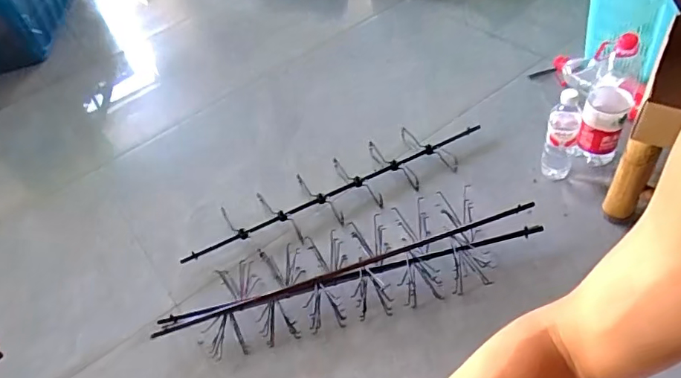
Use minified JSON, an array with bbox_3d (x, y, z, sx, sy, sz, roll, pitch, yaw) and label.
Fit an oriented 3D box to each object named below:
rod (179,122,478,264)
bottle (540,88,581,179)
[{"bbox_3d":[0.001,-0.002,1.110,0.713,0.043,0.150,-23,48,-9],"label":"rod"},{"bbox_3d":[0.434,-0.100,0.990,0.062,0.192,0.064,11,52,22],"label":"bottle"}]

